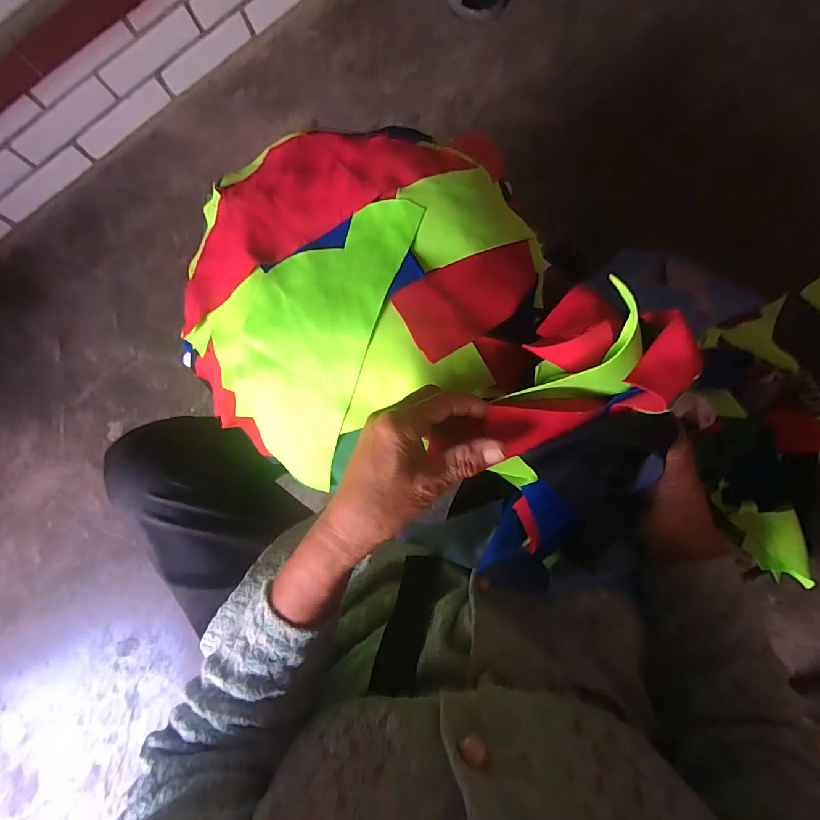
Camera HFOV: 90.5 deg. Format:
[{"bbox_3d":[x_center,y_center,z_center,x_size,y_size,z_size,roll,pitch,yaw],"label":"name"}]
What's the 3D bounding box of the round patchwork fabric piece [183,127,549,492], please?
[{"bbox_3d":[-0.058,-0.120,0.381,0.351,0.056,0.326,-27,80,3],"label":"round patchwork fabric piece"}]

